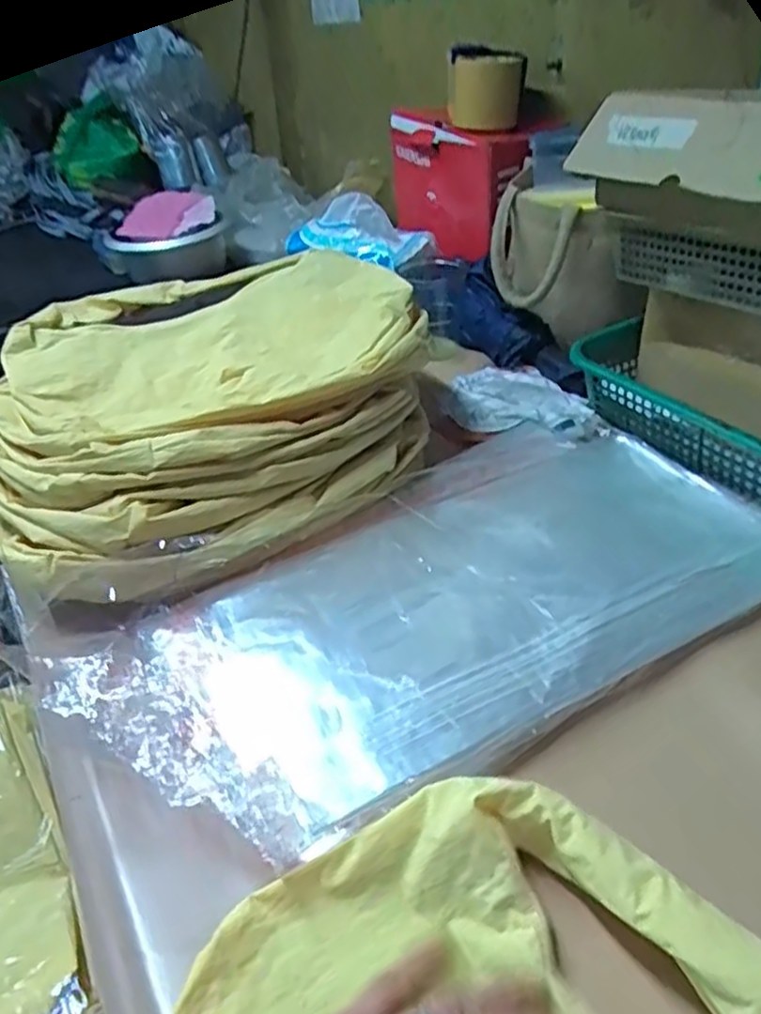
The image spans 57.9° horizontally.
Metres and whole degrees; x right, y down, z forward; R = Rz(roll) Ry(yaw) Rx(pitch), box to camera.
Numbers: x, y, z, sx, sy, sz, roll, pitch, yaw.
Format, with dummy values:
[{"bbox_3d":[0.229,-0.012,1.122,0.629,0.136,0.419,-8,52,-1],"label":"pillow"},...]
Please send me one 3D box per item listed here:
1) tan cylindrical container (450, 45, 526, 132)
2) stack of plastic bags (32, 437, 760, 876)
[{"bbox_3d":[0.145,-0.572,0.943,0.096,0.086,0.078,0,38,3],"label":"tan cylindrical container"},{"bbox_3d":[0.050,0.051,0.505,0.525,0.036,0.270,-22,43,-24],"label":"stack of plastic bags"}]

